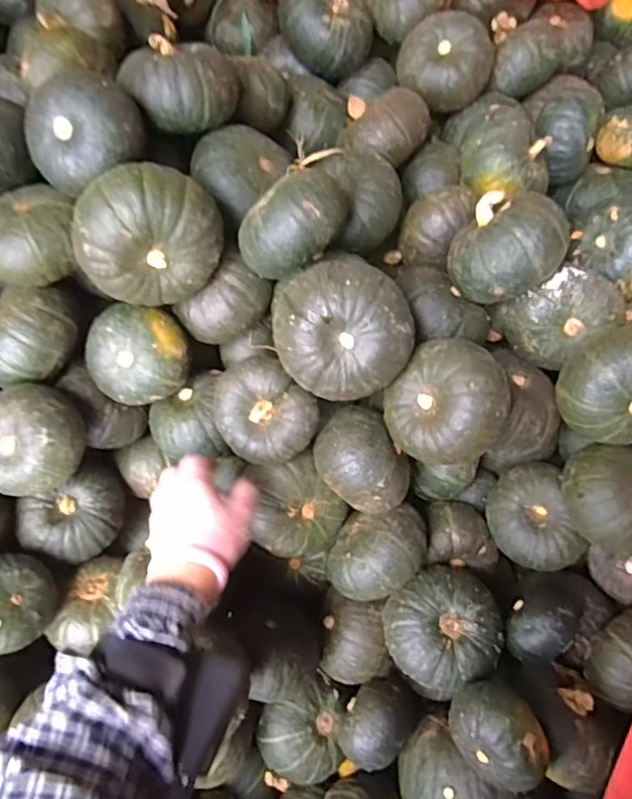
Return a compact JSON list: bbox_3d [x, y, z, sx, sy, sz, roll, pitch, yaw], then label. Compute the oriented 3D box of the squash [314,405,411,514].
[{"bbox_3d":[0.044,0.061,0.552,0.079,0.071,0.103,-29,71,-11],"label":"squash"}]

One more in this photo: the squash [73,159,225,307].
[{"bbox_3d":[-0.148,-0.144,0.515,0.130,0.114,0.076,-19,69,-7],"label":"squash"}]

